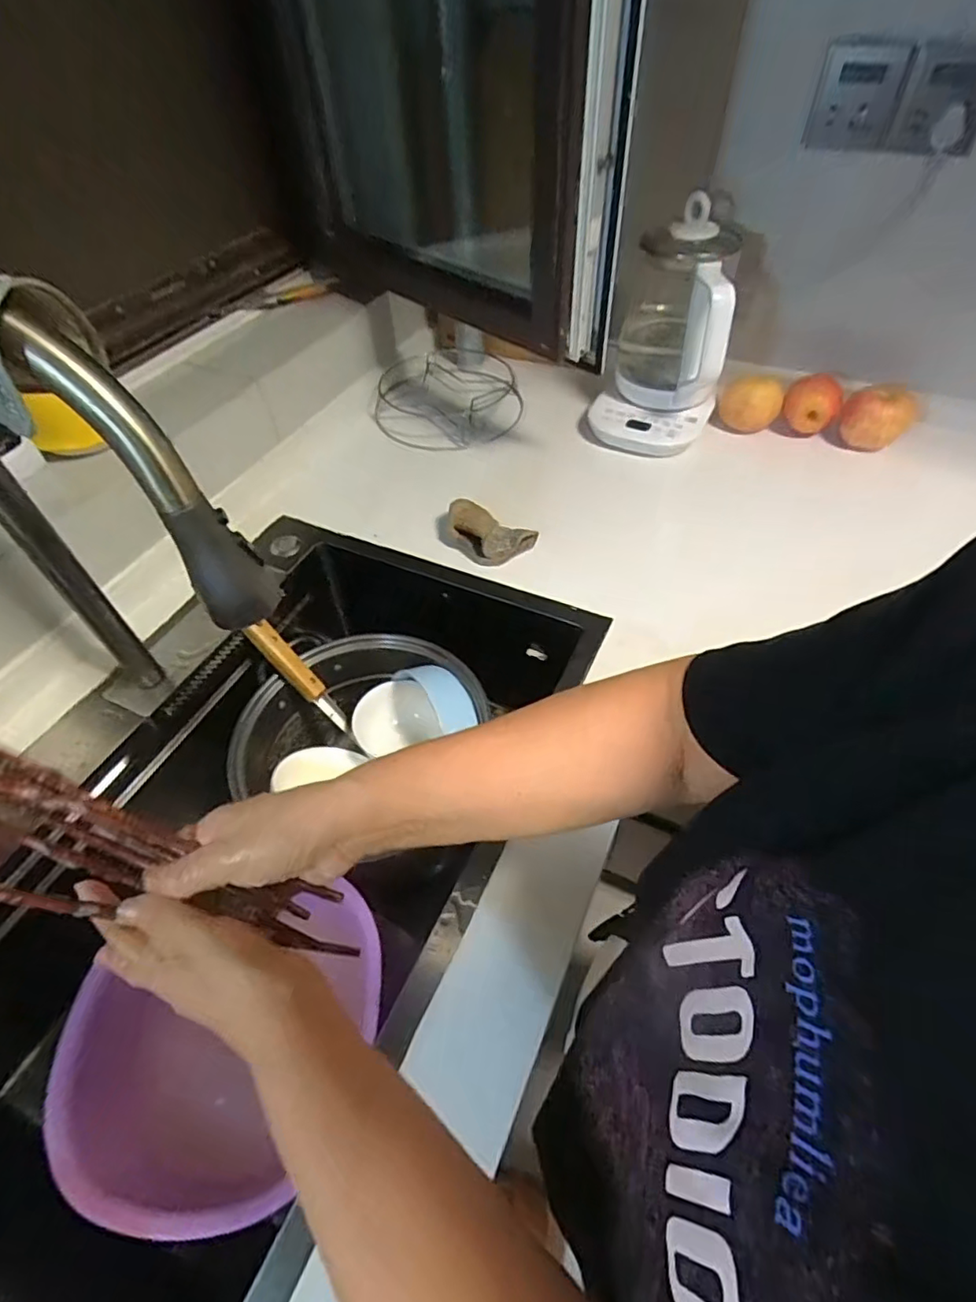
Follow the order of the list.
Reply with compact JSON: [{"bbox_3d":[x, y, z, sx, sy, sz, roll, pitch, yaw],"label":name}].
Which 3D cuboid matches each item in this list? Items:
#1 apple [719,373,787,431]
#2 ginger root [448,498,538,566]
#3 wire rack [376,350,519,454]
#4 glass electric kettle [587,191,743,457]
[{"bbox_3d":[0.411,-0.387,0.924,0.093,0.079,0.074,20,55,18],"label":"apple"},{"bbox_3d":[-0.003,-0.143,0.731,0.114,0.044,0.060,30,59,24],"label":"ginger root"},{"bbox_3d":[-0.066,-0.391,0.905,0.219,0.044,0.225,-2,52,2],"label":"wire rack"},{"bbox_3d":[0.253,-0.437,0.839,0.171,0.265,0.180,18,55,16],"label":"glass electric kettle"}]

